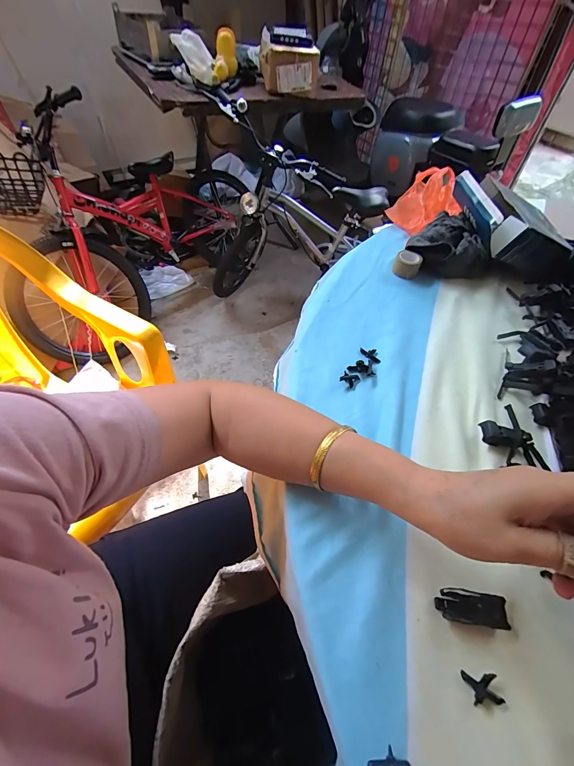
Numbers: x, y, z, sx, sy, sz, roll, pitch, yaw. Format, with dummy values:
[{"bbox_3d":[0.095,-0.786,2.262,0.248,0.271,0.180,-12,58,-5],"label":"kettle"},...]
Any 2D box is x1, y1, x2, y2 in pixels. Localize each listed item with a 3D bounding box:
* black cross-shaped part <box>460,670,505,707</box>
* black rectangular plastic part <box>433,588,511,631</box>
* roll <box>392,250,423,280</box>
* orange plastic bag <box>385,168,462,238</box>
[{"bbox_3d":[0.131,0.203,0.220,0.023,0.006,0.017,0,53,-4],"label":"black cross-shaped part"},{"bbox_3d":[0.137,0.166,0.244,0.047,0.011,0.020,8,53,3],"label":"black rectangular plastic part"},{"bbox_3d":[0.180,-0.177,0.495,0.037,0.026,0.037,21,55,12],"label":"roll"},{"bbox_3d":[0.249,-0.319,0.583,0.112,0.060,0.147,34,59,20],"label":"orange plastic bag"}]

